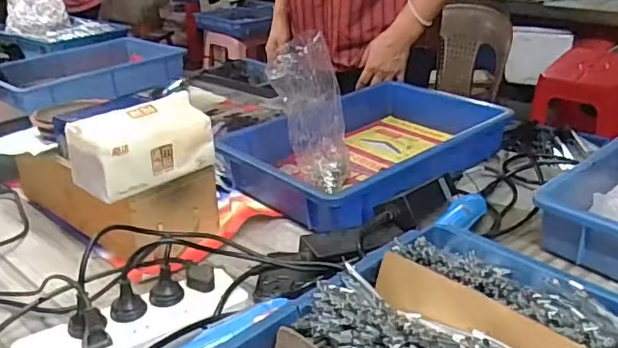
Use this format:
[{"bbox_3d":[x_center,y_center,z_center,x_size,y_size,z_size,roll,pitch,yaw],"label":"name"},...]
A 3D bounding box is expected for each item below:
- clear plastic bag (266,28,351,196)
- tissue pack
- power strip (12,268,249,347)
[{"bbox_3d":[0.004,-0.093,0.889,0.108,0.223,0.067,4,26,11],"label":"clear plastic bag"},{"bbox_3d":[-0.206,-0.038,0.722,0.156,0.090,0.075,-24,33,-38],"label":"tissue pack"},{"bbox_3d":[-0.175,0.162,0.596,0.231,0.032,0.078,-16,29,-27],"label":"power strip"}]

